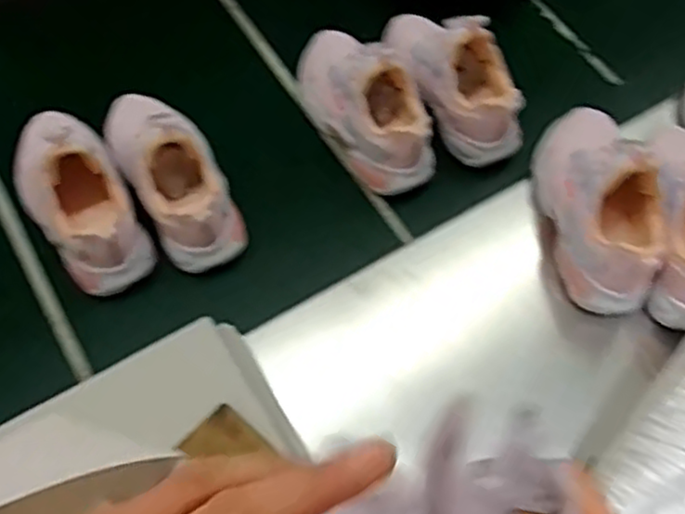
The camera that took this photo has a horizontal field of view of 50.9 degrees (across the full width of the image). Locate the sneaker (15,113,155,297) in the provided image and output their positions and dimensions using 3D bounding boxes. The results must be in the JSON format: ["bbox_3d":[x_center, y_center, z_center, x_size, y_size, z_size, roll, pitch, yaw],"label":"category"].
[{"bbox_3d":[-0.246,-0.067,0.647,0.083,0.104,0.190,-29,67,-18],"label":"sneaker"}]

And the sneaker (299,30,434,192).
[{"bbox_3d":[0.019,-0.163,0.706,0.075,0.094,0.196,-28,67,-18],"label":"sneaker"}]

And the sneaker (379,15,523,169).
[{"bbox_3d":[0.109,-0.191,0.714,0.076,0.098,0.193,-31,68,-19],"label":"sneaker"}]

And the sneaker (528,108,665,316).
[{"bbox_3d":[0.230,-0.063,0.634,0.075,0.108,0.201,-1,62,-5],"label":"sneaker"}]

